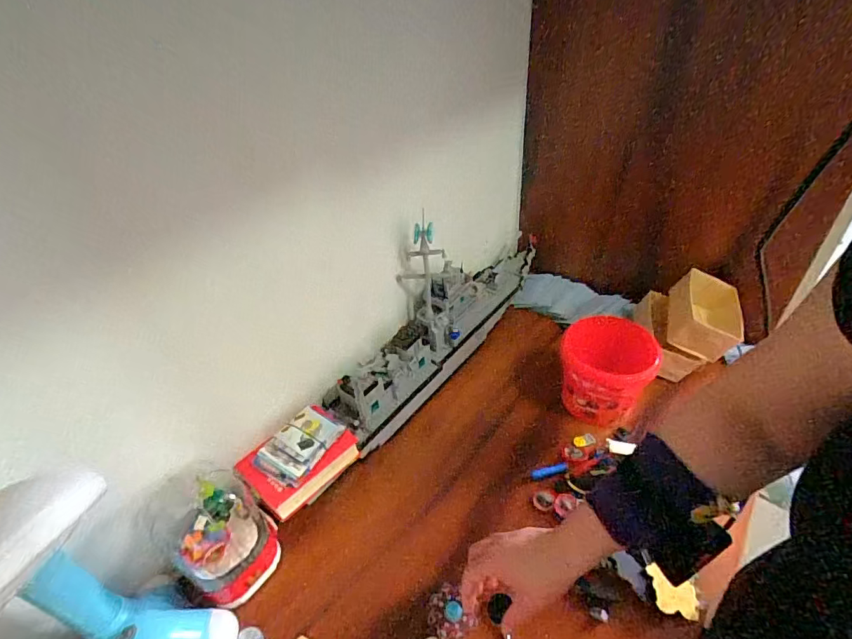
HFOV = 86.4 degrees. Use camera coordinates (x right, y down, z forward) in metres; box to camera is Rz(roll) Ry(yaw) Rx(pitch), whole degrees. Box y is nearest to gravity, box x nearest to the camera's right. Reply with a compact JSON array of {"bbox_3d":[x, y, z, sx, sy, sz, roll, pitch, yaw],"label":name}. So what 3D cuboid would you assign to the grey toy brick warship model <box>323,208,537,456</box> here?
[{"bbox_3d":[0.039,-0.039,0.761,0.095,0.250,0.532,25,49,30],"label":"grey toy brick warship model"}]

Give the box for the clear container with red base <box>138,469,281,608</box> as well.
[{"bbox_3d":[-0.246,0.249,0.520,0.104,0.153,0.119,26,49,31],"label":"clear container with red base"}]

